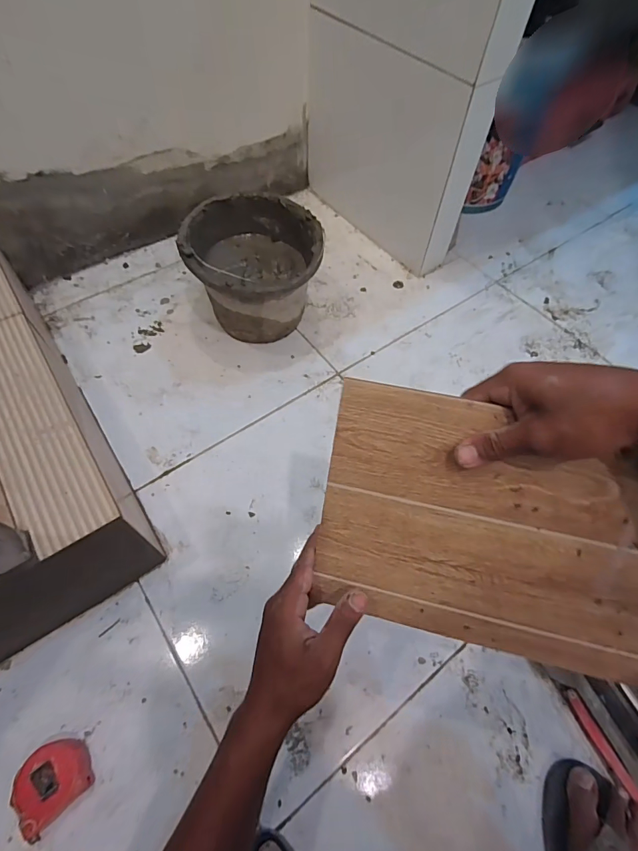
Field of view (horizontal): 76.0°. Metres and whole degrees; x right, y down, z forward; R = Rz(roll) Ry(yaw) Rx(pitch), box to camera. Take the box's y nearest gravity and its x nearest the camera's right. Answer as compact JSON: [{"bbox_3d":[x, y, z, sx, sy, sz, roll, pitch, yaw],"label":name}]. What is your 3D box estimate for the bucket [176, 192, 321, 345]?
[{"bbox_3d":[-0.125,-0.309,0.836,0.246,0.203,0.286,-1,59,-2],"label":"bucket"}]

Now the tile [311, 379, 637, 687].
[{"bbox_3d":[0.156,0.098,0.352,0.306,0.228,0.006,11,20,9],"label":"tile"}]

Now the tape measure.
[{"bbox_3d":[-0.315,0.422,0.486,0.076,0.047,0.070,-40,68,-21],"label":"tape measure"}]

